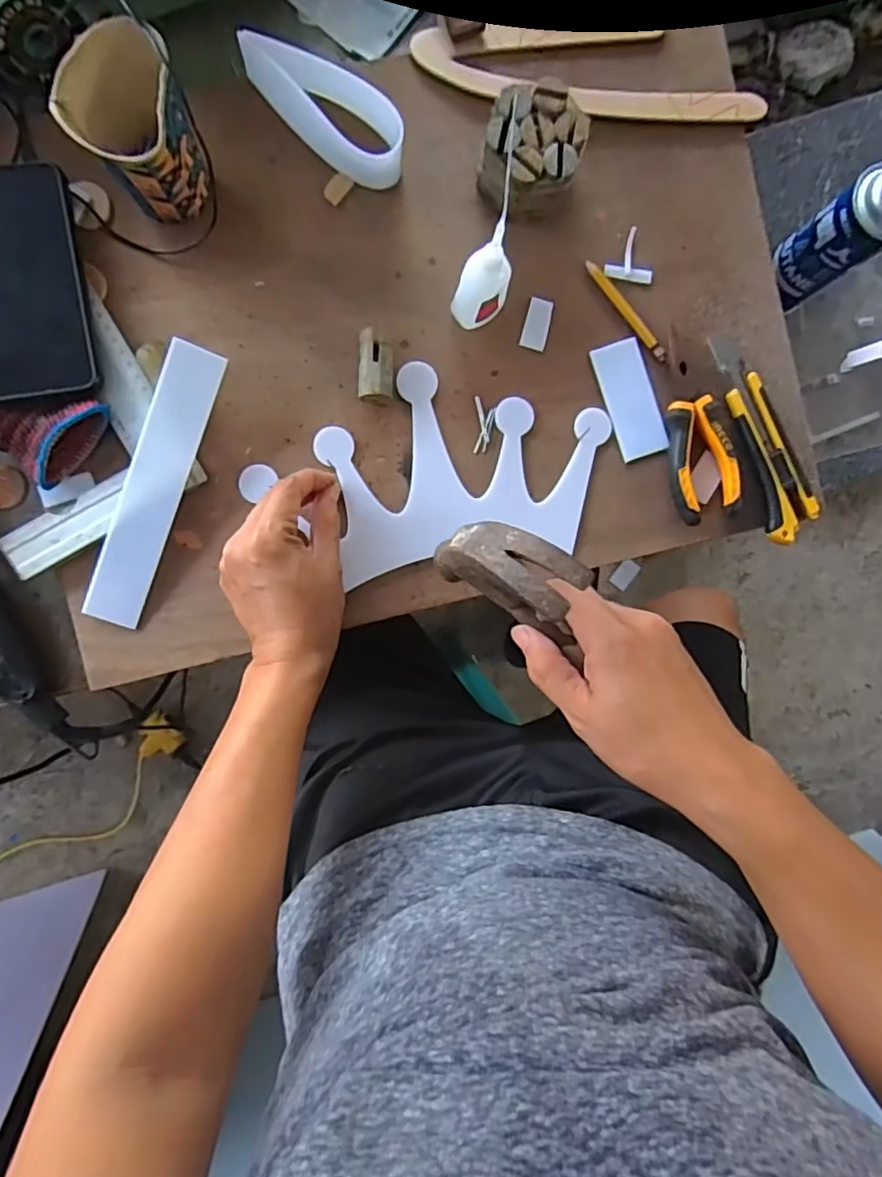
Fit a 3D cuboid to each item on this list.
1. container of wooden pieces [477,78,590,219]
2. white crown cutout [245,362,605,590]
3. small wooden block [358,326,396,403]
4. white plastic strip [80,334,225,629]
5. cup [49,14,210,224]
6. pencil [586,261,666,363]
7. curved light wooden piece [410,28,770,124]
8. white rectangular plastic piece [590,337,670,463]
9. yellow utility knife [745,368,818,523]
[{"bbox_3d":[0.067,-0.322,0.457,0.067,0.052,0.080,12,90,-3],"label":"container of wooden pieces"},{"bbox_3d":[-0.008,-0.092,0.476,0.276,0.008,0.150,-10,91,-3],"label":"white crown cutout"},{"bbox_3d":[-0.049,-0.167,0.465,0.026,0.023,0.051,2,91,-3],"label":"small wooden block"},{"bbox_3d":[-0.210,-0.073,0.448,0.041,0.006,0.208,21,97,-10],"label":"white plastic strip"},{"bbox_3d":[-0.195,-0.302,0.415,0.067,0.098,0.073,0,91,-3],"label":"cup"},{"bbox_3d":[0.147,-0.220,0.485,0.009,0.005,0.096,-39,93,-2],"label":"pencil"},{"bbox_3d":[0.115,-0.388,0.477,0.276,0.013,0.037,9,90,-3],"label":"curved light wooden piece"},{"bbox_3d":[0.153,-0.152,0.491,0.039,0.006,0.093,-17,92,-3],"label":"white rectangular plastic piece"},{"bbox_3d":[0.271,-0.113,0.487,0.021,0.010,0.123,-20,92,-3],"label":"yellow utility knife"}]

